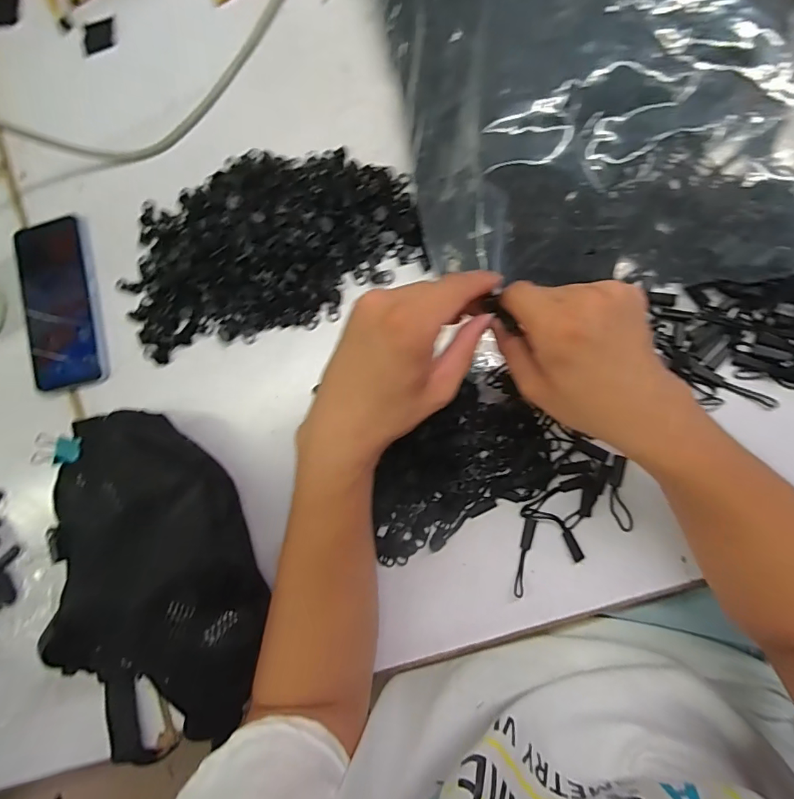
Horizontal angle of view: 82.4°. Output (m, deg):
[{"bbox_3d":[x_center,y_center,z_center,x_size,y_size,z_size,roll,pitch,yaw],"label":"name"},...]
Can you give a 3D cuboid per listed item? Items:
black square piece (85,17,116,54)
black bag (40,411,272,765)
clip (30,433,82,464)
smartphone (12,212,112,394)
[{"bbox_3d":[-0.293,-0.359,0.448,0.029,0.008,0.035,-14,86,9],"label":"black square piece"},{"bbox_3d":[-0.182,0.136,0.351,0.142,0.103,0.274,-15,86,9],"label":"black bag"},{"bbox_3d":[-0.274,0.043,0.366,0.024,0.030,0.028,-47,53,26],"label":"clip"},{"bbox_3d":[-0.319,-0.091,0.429,0.078,0.013,0.159,-13,86,9],"label":"smartphone"}]

